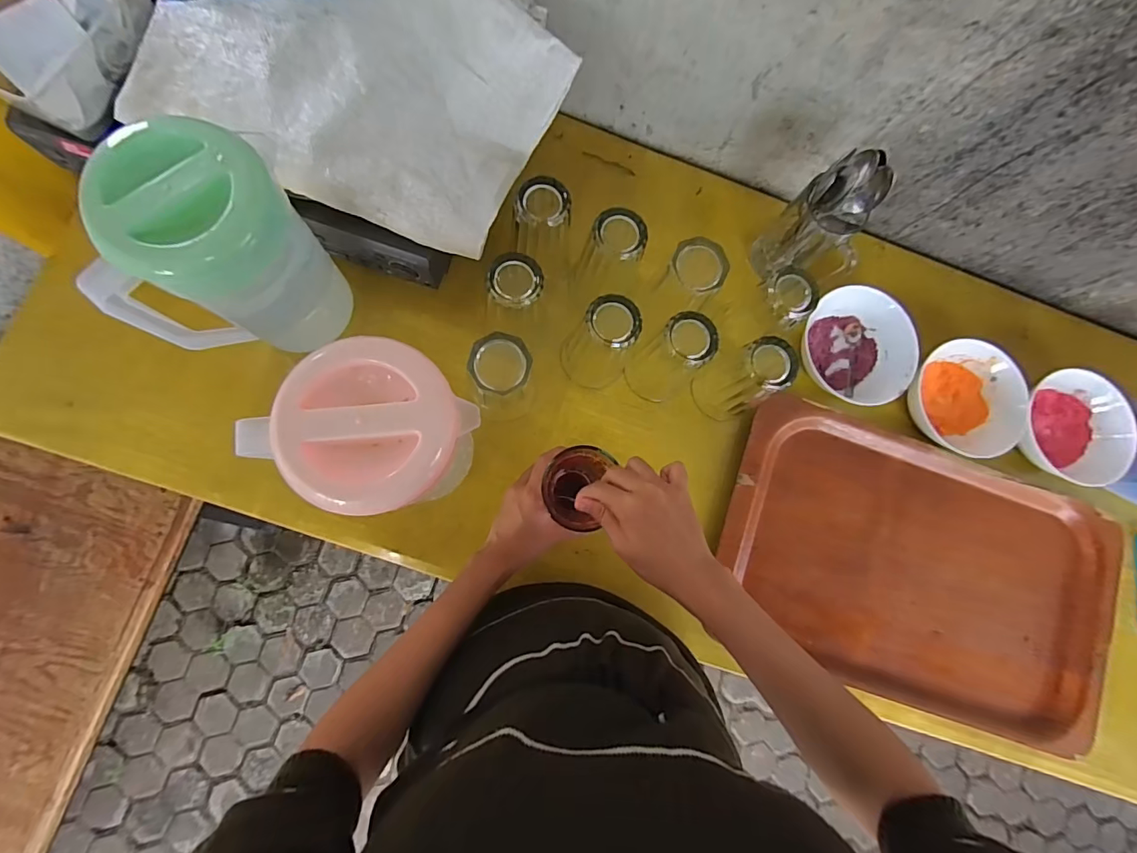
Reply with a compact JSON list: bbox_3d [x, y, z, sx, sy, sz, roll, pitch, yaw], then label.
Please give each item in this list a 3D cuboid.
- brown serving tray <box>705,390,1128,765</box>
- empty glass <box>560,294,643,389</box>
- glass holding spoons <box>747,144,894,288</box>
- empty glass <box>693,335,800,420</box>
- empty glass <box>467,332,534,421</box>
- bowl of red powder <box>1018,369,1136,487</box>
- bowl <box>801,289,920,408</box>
[{"bbox_3d":[0.432,0.177,0.590,0.502,0.017,0.298,20,83,-3],"label":"brown serving tray"},{"bbox_3d":[0.035,-0.089,0.534,0.075,0.130,0.066,41,82,0],"label":"empty glass"},{"bbox_3d":[0.291,-0.227,0.562,0.088,0.170,0.073,26,82,-2],"label":"glass holding spoons"},{"bbox_3d":[0.194,-0.051,0.536,0.064,0.111,0.066,-30,88,-8],"label":"empty glass"},{"bbox_3d":[-0.069,-0.050,0.525,0.064,0.121,0.071,-5,85,-6],"label":"empty glass"},{"bbox_3d":[0.638,-0.001,0.625,0.142,0.053,0.140,1,84,-6],"label":"bowl of red powder"},{"bbox_3d":[0.355,-0.094,0.603,0.125,0.050,0.142,-38,89,-8],"label":"bowl"}]

